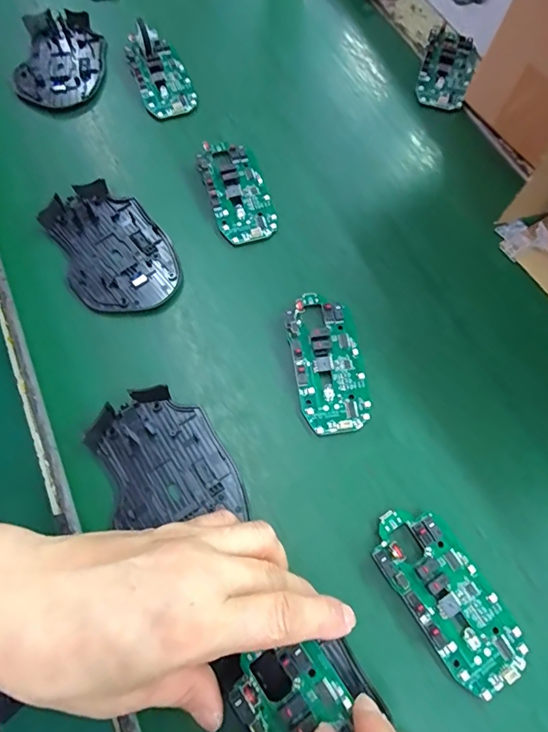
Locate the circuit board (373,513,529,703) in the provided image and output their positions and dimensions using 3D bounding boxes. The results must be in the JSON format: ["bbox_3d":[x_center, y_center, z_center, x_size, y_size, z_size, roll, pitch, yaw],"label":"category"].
[{"bbox_3d":[0.095,0.125,0.249,0.045,0.012,0.097,-32,74,-12],"label":"circuit board"}]

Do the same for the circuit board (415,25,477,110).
[{"bbox_3d":[0.156,-0.264,0.408,0.045,0.014,0.085,16,70,4],"label":"circuit board"}]

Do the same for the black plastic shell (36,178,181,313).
[{"bbox_3d":[-0.117,-0.088,0.330,0.073,0.012,0.108,-27,73,-11],"label":"black plastic shell"}]

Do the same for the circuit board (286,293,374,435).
[{"bbox_3d":[0.036,-0.005,0.302,0.046,0.010,0.097,-8,70,-4],"label":"circuit board"}]

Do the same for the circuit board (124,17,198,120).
[{"bbox_3d":[-0.100,-0.259,0.398,0.045,0.023,0.085,-20,72,-9],"label":"circuit board"}]

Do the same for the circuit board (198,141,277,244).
[{"bbox_3d":[-0.028,-0.136,0.352,0.045,0.009,0.090,-17,71,-7],"label":"circuit board"}]

